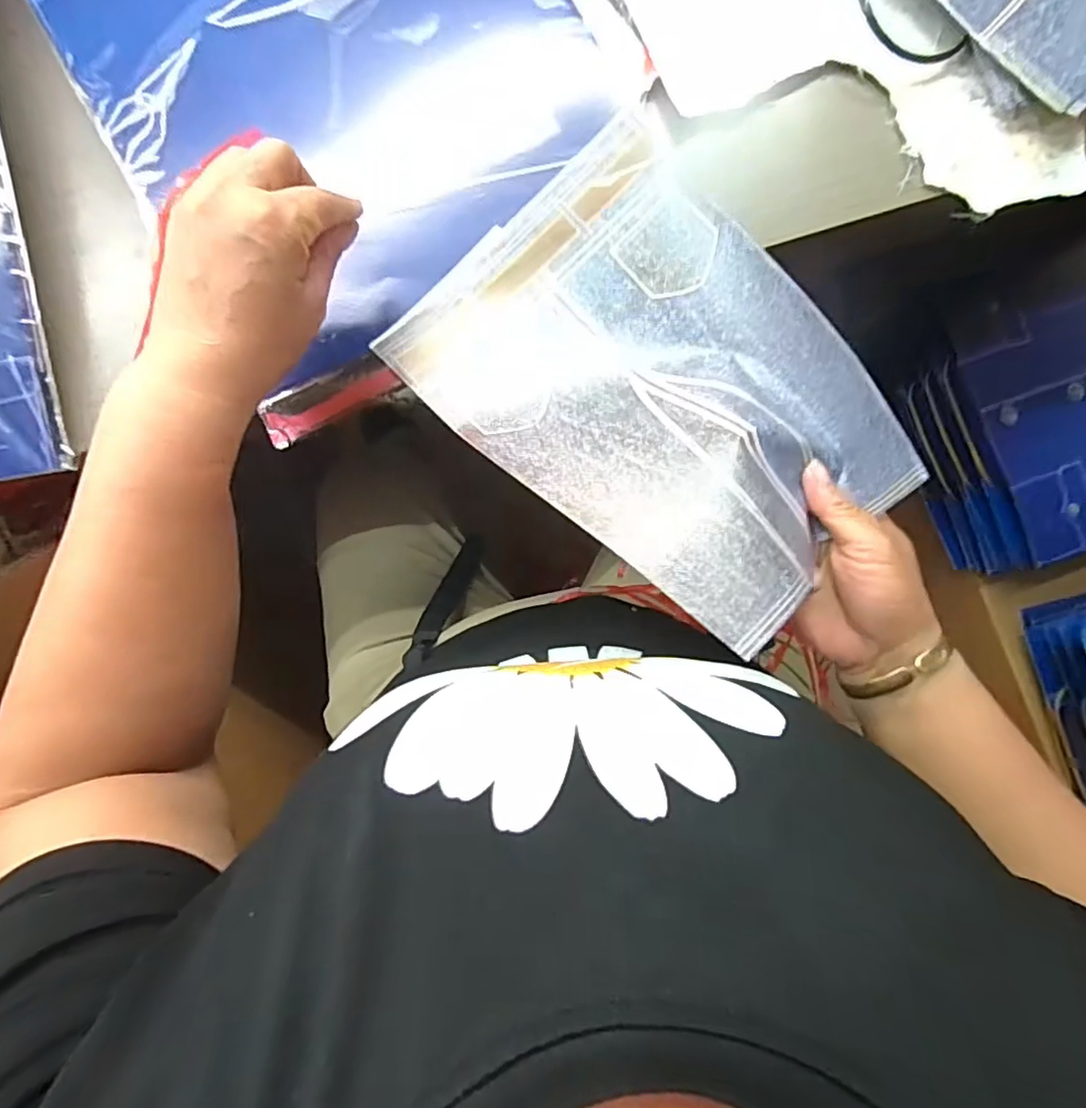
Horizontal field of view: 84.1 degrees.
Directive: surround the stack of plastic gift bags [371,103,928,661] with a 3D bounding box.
[{"bbox_3d":[0.061,-0.099,0.335,0.194,0.049,0.270,-40,71,-11],"label":"stack of plastic gift bags"}]

